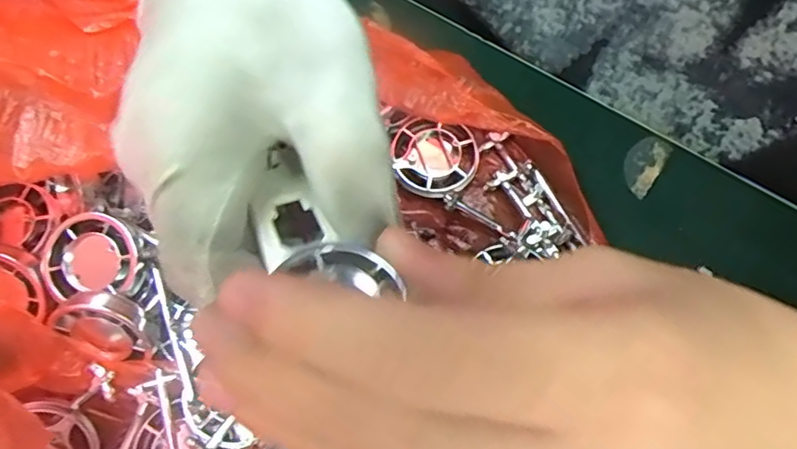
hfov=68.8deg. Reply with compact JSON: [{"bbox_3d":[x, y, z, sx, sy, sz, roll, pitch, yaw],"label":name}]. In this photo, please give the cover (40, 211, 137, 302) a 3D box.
[{"bbox_3d":[-0.121,0.012,0.227,0.035,0.006,0.031,-11,95,-2],"label":"cover"}]

